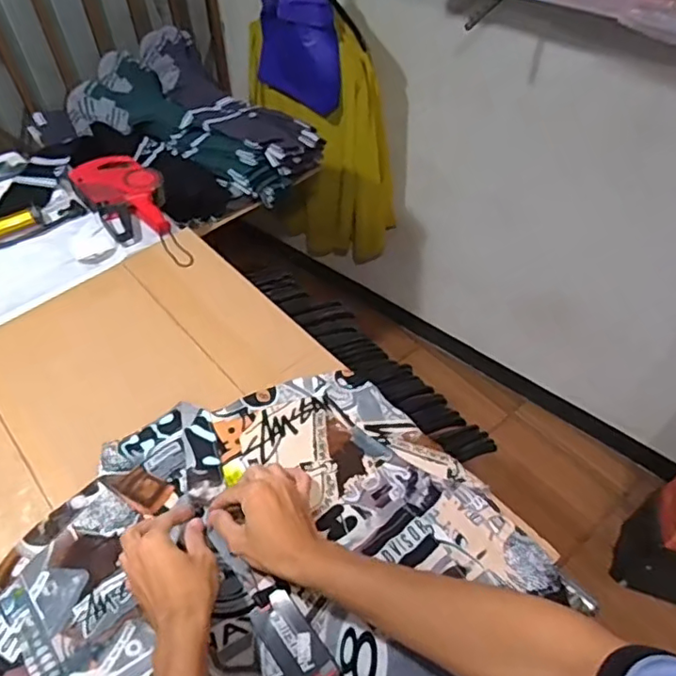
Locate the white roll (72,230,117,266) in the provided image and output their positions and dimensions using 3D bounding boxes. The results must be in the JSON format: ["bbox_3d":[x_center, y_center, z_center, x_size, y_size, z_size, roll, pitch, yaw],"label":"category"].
[{"bbox_3d":[-0.400,-0.149,0.949,0.064,0.015,0.064,-26,53,-18],"label":"white roll"}]

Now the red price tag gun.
[{"bbox_3d":[-0.337,-0.223,0.976,0.122,0.048,0.299,-34,56,-23],"label":"red price tag gun"}]

